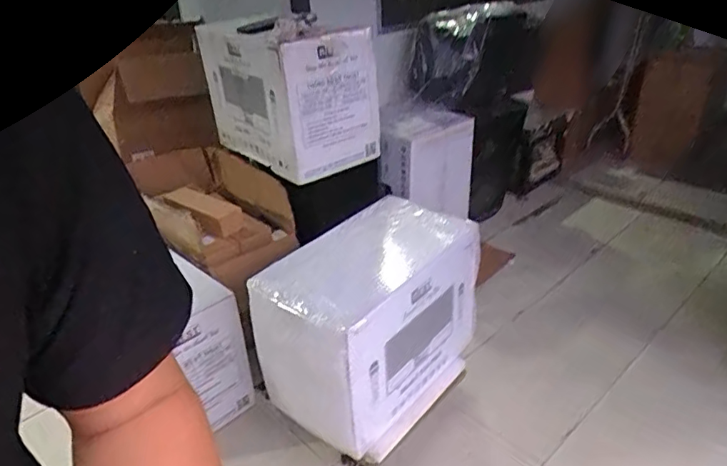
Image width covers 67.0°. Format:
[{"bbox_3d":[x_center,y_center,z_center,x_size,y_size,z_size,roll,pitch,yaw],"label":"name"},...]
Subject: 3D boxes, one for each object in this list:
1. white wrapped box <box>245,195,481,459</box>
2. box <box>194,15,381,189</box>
[{"bbox_3d":[0.013,0.219,1.498,0.360,0.419,0.559,20,37,34],"label":"white wrapped box"},{"bbox_3d":[-0.237,-0.447,1.721,0.304,0.417,0.557,-24,36,-33],"label":"box"}]

